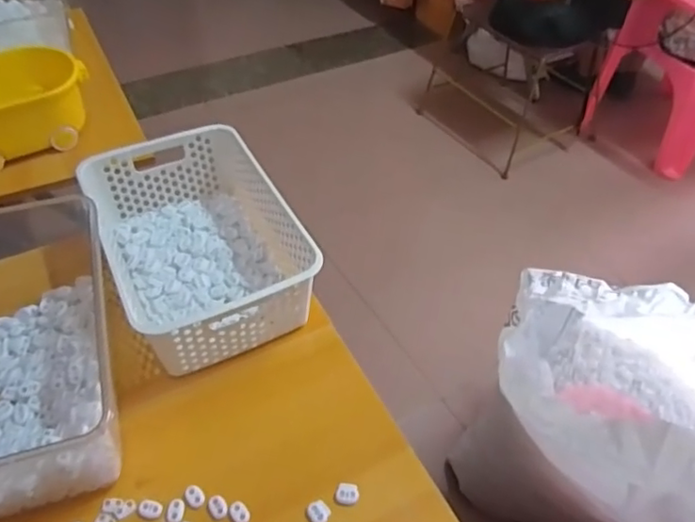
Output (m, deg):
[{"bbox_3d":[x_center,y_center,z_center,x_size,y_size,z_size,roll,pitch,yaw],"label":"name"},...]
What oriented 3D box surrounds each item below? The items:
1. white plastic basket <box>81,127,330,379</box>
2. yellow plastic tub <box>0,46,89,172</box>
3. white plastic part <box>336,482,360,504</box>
[{"bbox_3d":[-0.174,-0.022,0.711,0.213,0.118,0.302,-20,52,-21],"label":"white plastic basket"},{"bbox_3d":[-0.527,-0.239,0.891,0.253,0.105,0.131,-30,56,-27],"label":"yellow plastic tub"},{"bbox_3d":[0.001,0.227,0.562,0.021,0.004,0.020,11,48,6],"label":"white plastic part"}]

